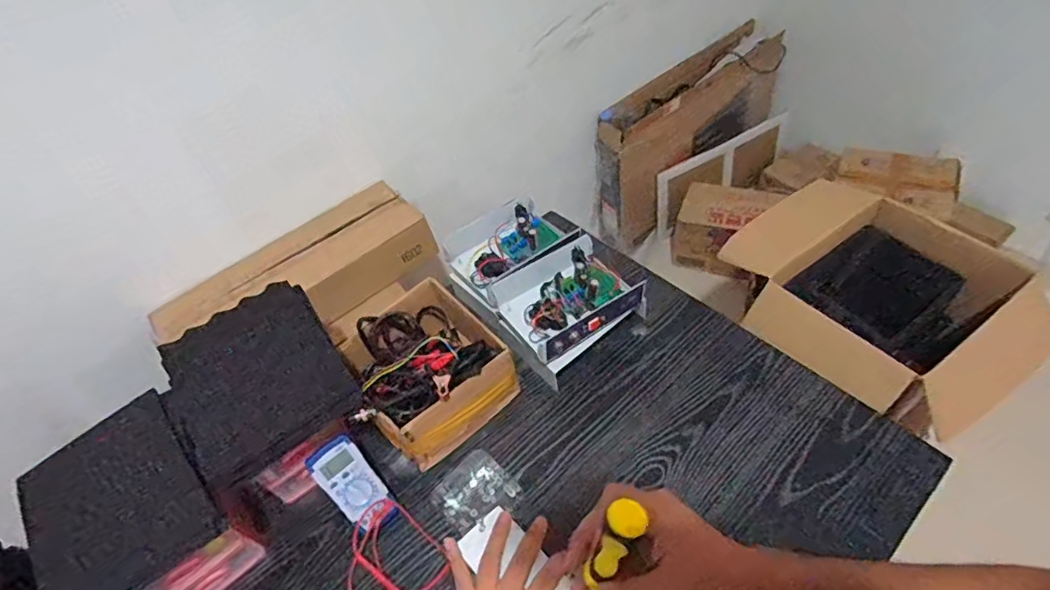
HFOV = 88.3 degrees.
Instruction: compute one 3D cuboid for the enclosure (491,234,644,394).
[{"bbox_3d":[0.073,0.023,0.915,0.217,0.101,0.193,-31,53,-16],"label":"enclosure"}]

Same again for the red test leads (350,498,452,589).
[{"bbox_3d":[-0.195,0.379,0.709,0.135,0.028,0.190,21,57,20],"label":"red test leads"}]

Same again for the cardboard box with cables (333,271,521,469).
[{"bbox_3d":[-0.161,0.111,0.844,0.214,0.122,0.236,-35,56,-19],"label":"cardboard box with cables"}]

